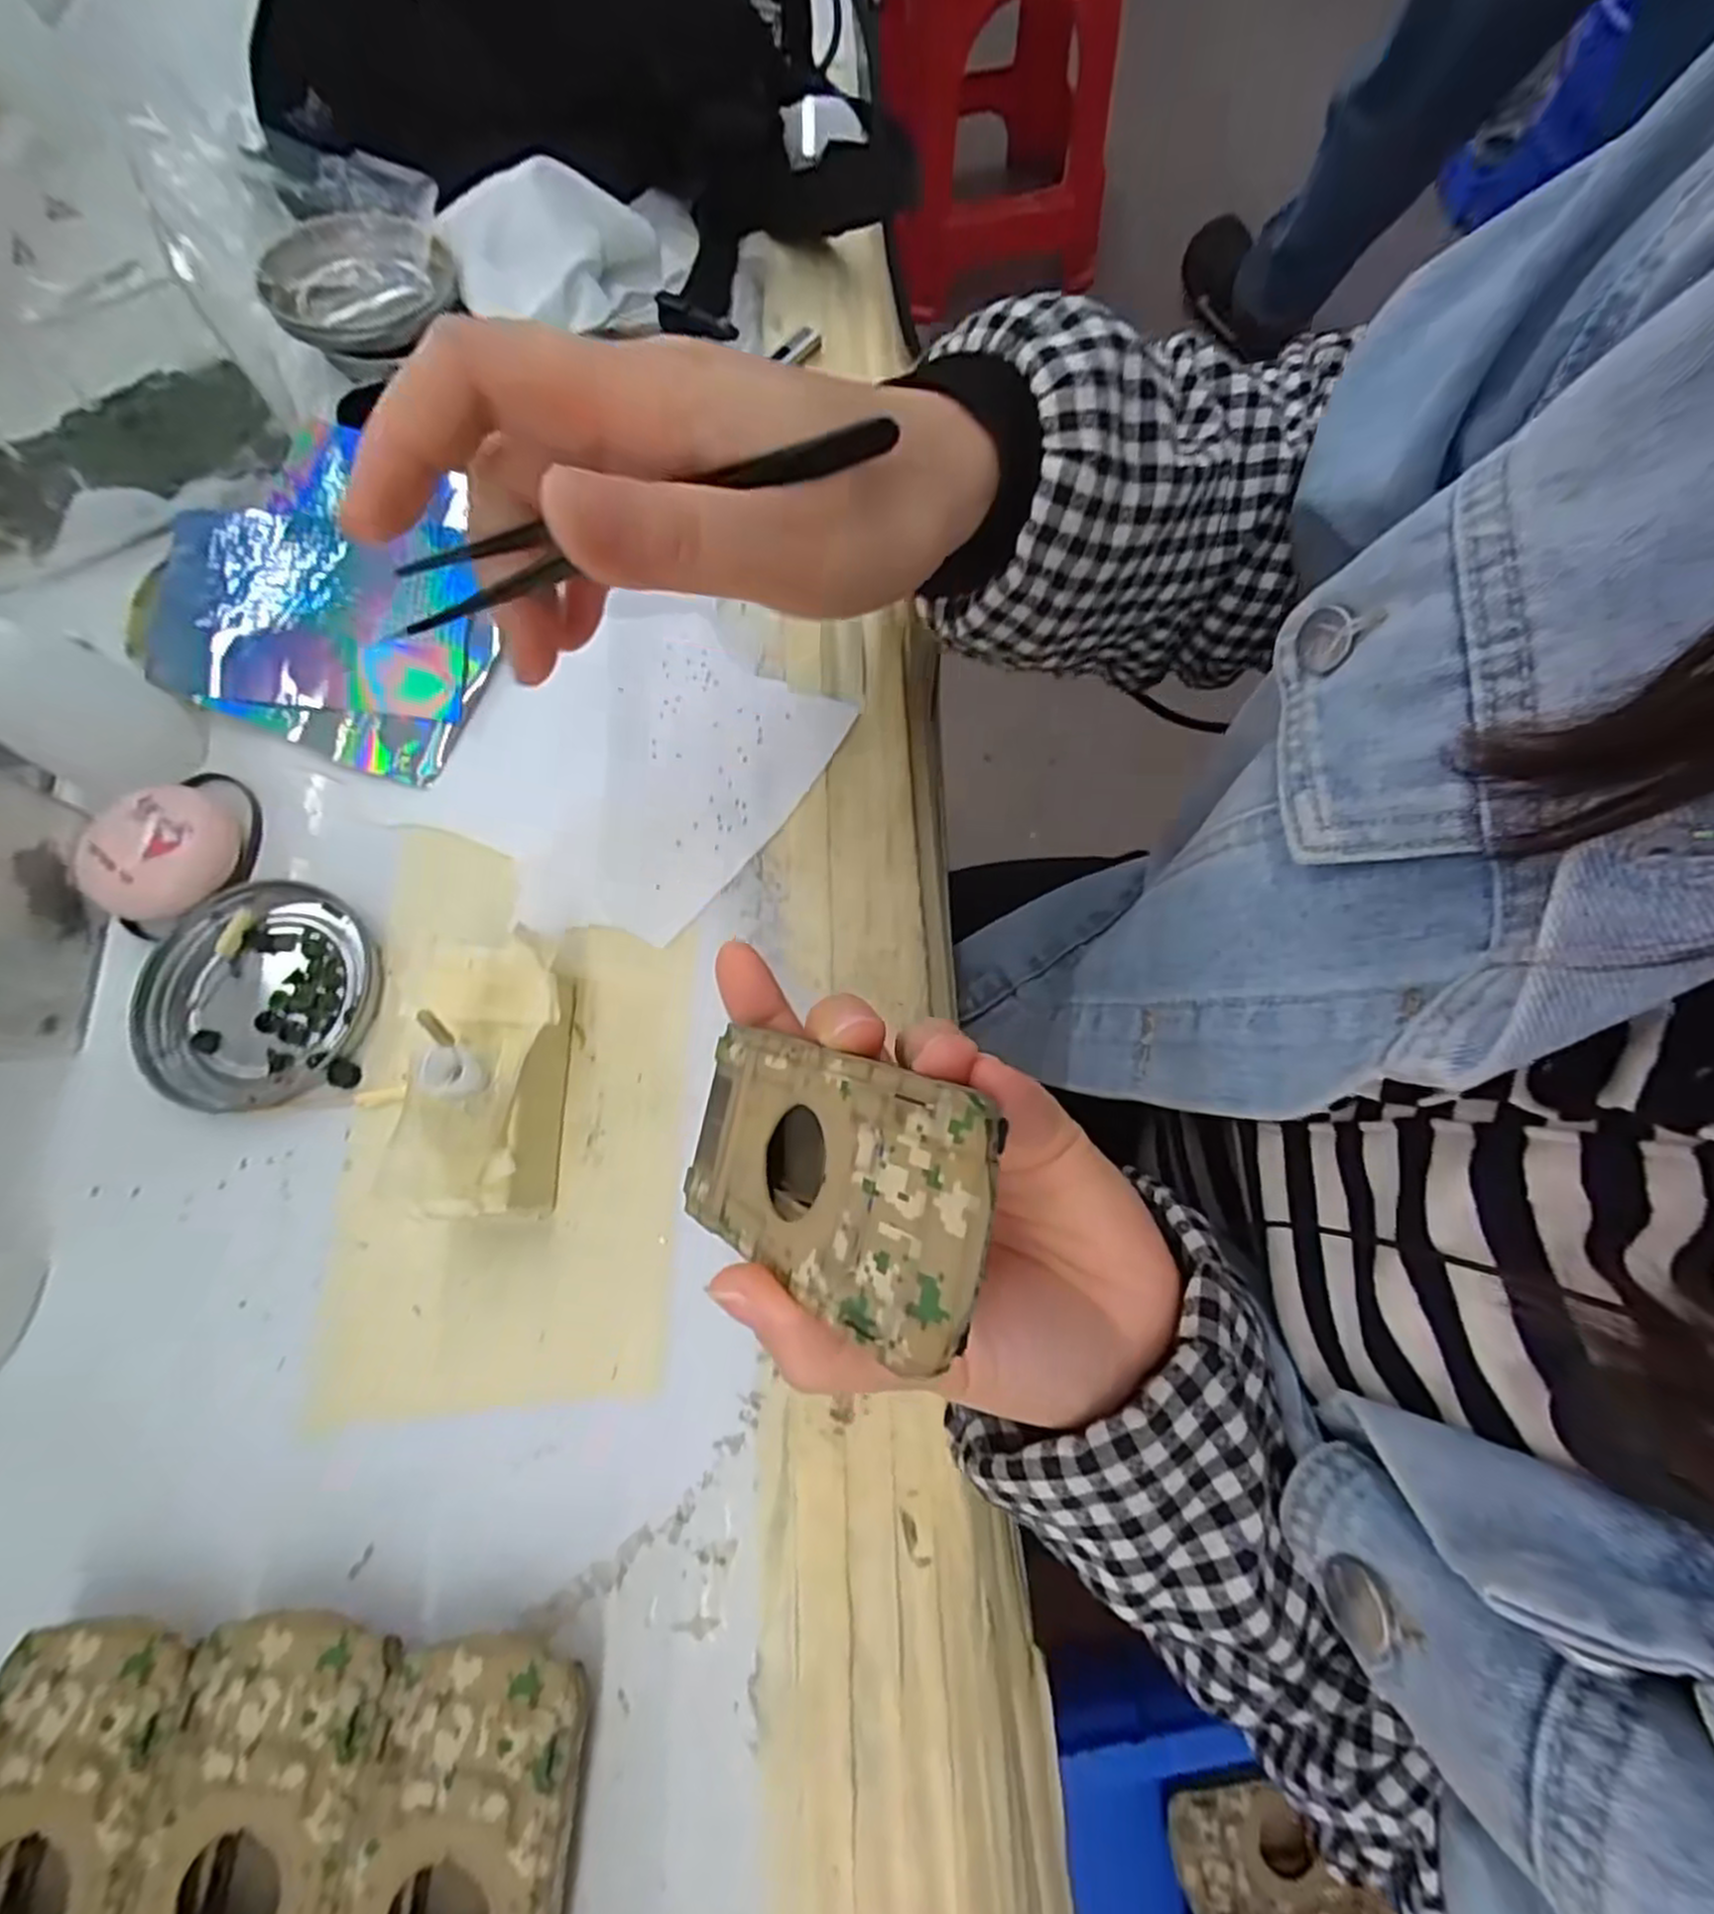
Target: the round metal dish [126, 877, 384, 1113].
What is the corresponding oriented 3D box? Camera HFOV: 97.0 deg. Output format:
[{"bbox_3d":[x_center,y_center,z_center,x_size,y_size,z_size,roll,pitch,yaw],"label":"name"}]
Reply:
[{"bbox_3d":[-0.209,0.013,0.262,0.082,0.007,0.076,-1,73,2],"label":"round metal dish"}]

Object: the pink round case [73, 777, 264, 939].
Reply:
[{"bbox_3d":[-0.242,-0.038,0.268,0.043,0.023,0.060,31,77,11],"label":"pink round case"}]

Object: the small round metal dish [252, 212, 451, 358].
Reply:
[{"bbox_3d":[-0.214,-0.294,0.329,0.067,0.021,0.076,12,74,6],"label":"small round metal dish"}]

